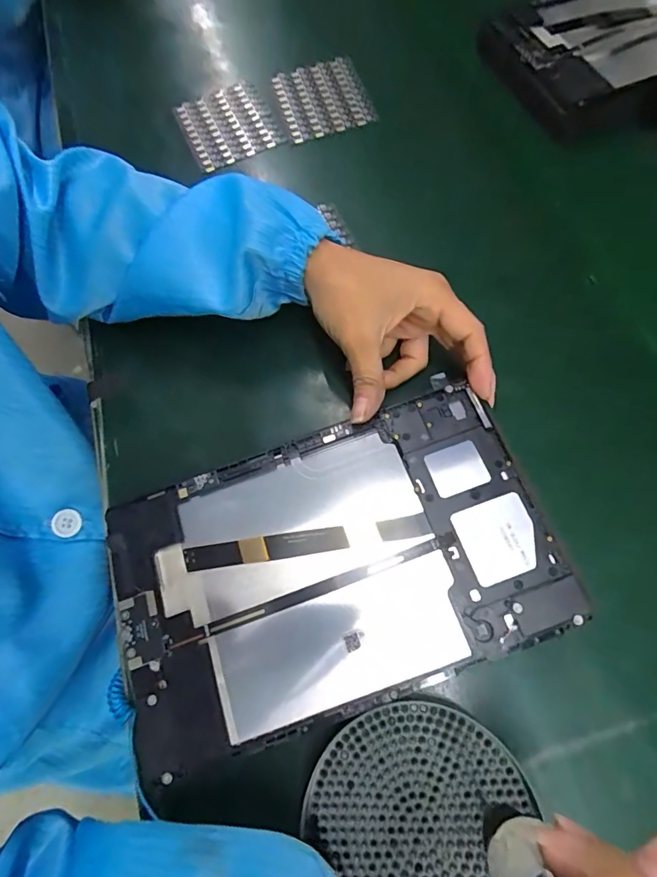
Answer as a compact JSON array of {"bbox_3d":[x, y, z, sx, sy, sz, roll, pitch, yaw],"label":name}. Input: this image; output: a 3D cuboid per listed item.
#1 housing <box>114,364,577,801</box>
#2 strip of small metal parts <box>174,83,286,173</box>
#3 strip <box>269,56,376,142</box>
[{"bbox_3d":[0.001,0.069,0.254,0.237,0.017,0.147,-19,68,-6],"label":"housing"},{"bbox_3d":[-0.096,-0.299,0.431,0.080,0.010,0.094,-23,69,-6],"label":"strip of small metal parts"},{"bbox_3d":[-0.006,-0.328,0.433,0.080,0.009,0.099,-15,69,-2],"label":"strip"}]

